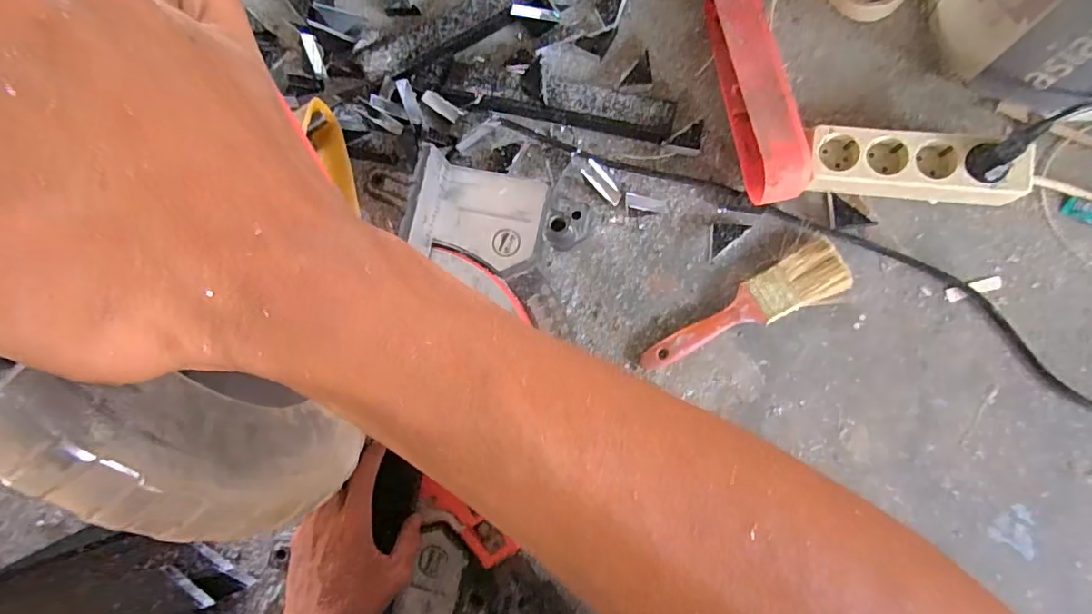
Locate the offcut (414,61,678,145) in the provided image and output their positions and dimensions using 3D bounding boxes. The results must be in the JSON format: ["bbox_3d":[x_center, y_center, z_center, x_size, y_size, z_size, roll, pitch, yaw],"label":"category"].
[{"bbox_3d":[0.001,-0.231,0.614,0.278,0.026,0.051,12,84,8],"label":"offcut"}]

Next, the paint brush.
[{"bbox_3d":[0.198,0.000,0.563,0.218,0.020,0.053,-25,80,3],"label":"paint brush"}]

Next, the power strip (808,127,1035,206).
[{"bbox_3d":[0.364,-0.139,0.550,0.200,0.041,0.065,7,83,7],"label":"power strip"}]

